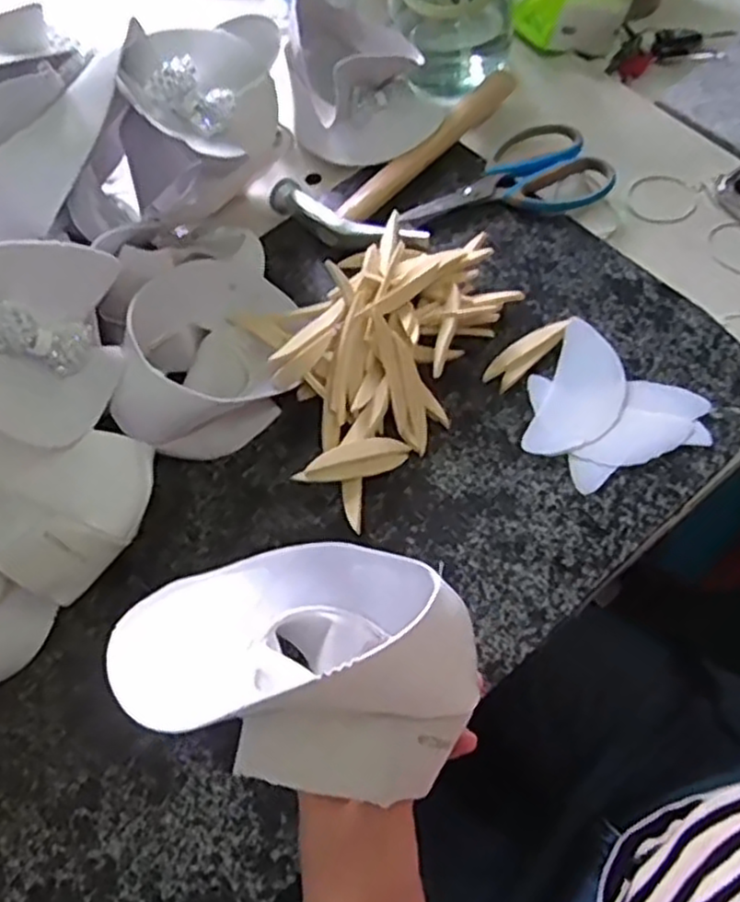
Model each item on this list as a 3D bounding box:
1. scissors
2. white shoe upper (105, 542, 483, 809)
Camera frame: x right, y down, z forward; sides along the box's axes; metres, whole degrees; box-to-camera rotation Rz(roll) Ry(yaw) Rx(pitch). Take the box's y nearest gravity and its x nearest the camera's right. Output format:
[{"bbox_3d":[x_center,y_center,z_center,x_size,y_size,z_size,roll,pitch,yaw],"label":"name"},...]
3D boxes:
[{"bbox_3d":[0.106,-0.226,0.597,0.177,0.013,0.088,-22,63,-7],"label":"scissors"},{"bbox_3d":[-0.031,0.094,0.341,0.156,0.071,0.109,24,68,10],"label":"white shoe upper"}]

